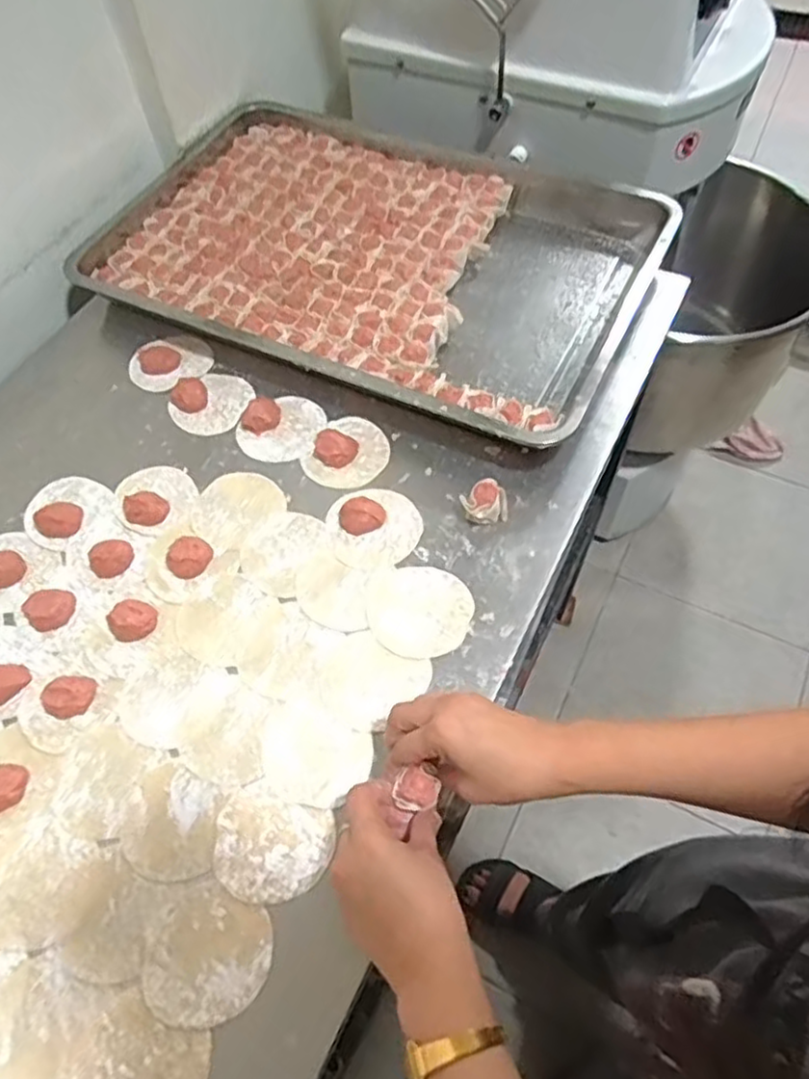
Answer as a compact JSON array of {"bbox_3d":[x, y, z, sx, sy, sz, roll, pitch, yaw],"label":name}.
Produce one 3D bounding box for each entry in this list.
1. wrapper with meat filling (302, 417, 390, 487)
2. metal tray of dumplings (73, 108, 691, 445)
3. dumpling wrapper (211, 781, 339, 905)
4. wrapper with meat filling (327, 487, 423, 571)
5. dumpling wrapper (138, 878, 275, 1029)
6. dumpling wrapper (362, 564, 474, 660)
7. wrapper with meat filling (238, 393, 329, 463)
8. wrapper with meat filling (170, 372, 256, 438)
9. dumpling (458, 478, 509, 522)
[{"bbox_3d":[-0.052,-0.087,0.655,0.073,0.019,0.080,-1,58,2],"label":"wrapper with meat filling"},{"bbox_3d":[-0.040,-0.323,0.783,0.590,0.051,0.397,22,62,15],"label":"metal tray of dumplings"},{"bbox_3d":[-0.094,0.215,0.487,0.081,0.005,0.070,19,61,14],"label":"dumpling wrapper"},{"bbox_3d":[-0.026,-0.014,0.612,0.080,0.017,0.081,-1,58,2],"label":"wrapper with meat filling"},{"bbox_3d":[-0.128,0.270,0.450,0.078,0.004,0.077,-1,58,2],"label":"dumpling wrapper"},{"bbox_3d":[0.010,0.057,0.575,0.089,0.004,0.080,9,59,8],"label":"dumpling wrapper"},{"bbox_3d":[-0.122,-0.113,0.676,0.076,0.017,0.079,-1,58,2],"label":"wrapper with meat filling"},{"bbox_3d":[-0.194,-0.141,0.701,0.081,0.016,0.078,-1,58,2],"label":"wrapper with meat filling"},{"bbox_3d":[0.071,-0.029,0.605,0.035,0.033,0.031,-33,62,-16],"label":"dumpling"}]

